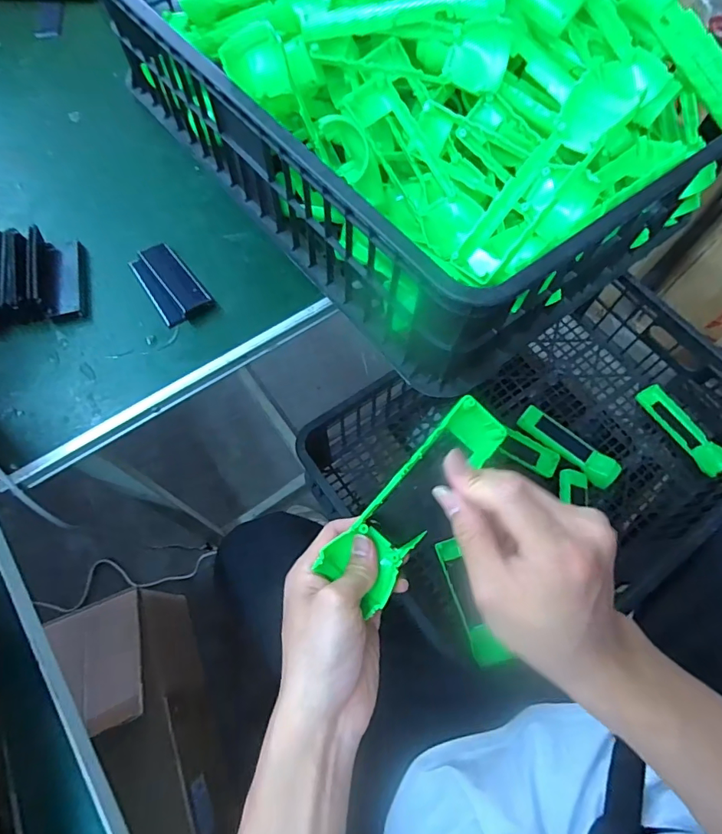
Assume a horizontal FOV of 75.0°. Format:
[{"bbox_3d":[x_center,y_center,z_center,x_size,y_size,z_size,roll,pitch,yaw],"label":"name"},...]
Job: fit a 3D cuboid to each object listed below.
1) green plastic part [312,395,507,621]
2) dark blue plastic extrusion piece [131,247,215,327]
[{"bbox_3d":[0.041,0.055,0.323,0.046,0.026,0.158,39,75,15],"label":"green plastic part"},{"bbox_3d":[-0.189,-0.133,0.464,0.047,0.012,0.095,-33,70,-14],"label":"dark blue plastic extrusion piece"}]

